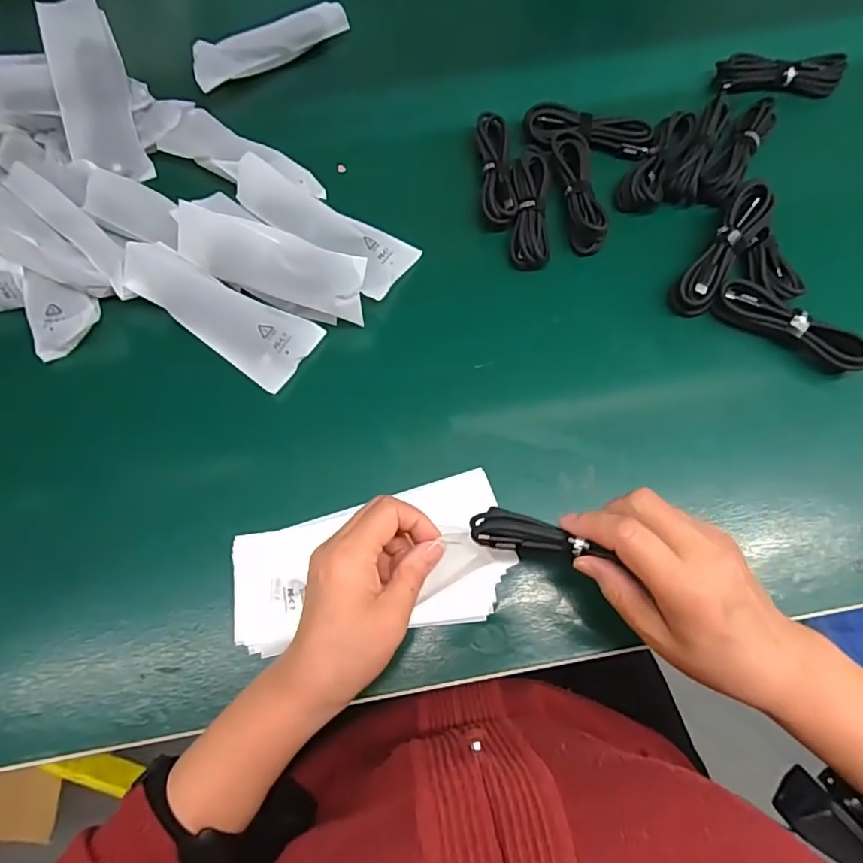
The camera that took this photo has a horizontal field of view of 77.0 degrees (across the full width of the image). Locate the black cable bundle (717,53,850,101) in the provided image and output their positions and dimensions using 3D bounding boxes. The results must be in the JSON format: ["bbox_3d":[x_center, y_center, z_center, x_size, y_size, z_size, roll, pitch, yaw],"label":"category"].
[{"bbox_3d":[0.313,-0.323,0.491,0.104,0.029,0.023,7,73,2],"label":"black cable bundle"}]

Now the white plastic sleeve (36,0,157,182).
[{"bbox_3d":[-0.289,-0.291,0.463,0.057,0.012,0.142,-16,100,-21],"label":"white plastic sleeve"}]

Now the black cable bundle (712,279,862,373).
[{"bbox_3d":[0.272,-0.082,0.410,0.110,0.024,0.032,28,75,8],"label":"black cable bundle"}]

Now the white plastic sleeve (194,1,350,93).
[{"bbox_3d":[-0.154,-0.369,0.514,0.151,0.024,0.036,-32,76,-9],"label":"white plastic sleeve"}]

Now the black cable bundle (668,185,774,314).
[{"bbox_3d":[0.225,-0.139,0.418,0.029,0.021,0.108,33,91,9],"label":"black cable bundle"}]

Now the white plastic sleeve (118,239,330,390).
[{"bbox_3d":[-0.165,-0.096,0.417,0.149,0.029,0.060,32,76,9],"label":"white plastic sleeve"}]

